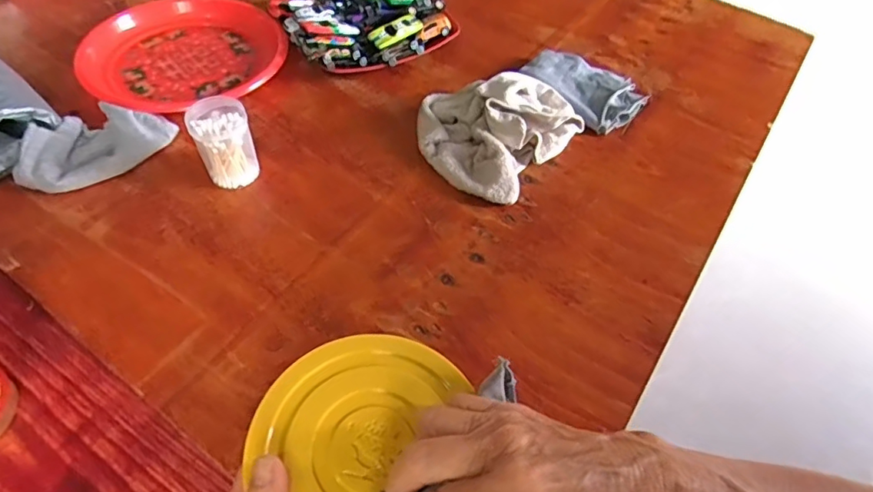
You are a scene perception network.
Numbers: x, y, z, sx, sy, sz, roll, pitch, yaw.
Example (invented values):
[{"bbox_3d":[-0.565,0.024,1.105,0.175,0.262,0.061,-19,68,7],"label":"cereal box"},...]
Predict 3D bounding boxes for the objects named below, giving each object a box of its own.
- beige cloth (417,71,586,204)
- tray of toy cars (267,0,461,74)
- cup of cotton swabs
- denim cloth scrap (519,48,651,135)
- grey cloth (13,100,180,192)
[{"bbox_3d":[0.068,-0.138,0.580,0.146,0.056,0.179,37,59,21],"label":"beige cloth"},{"bbox_3d":[-0.094,-0.294,0.682,0.199,0.049,0.199,-25,60,-21],"label":"tray of toy cars"},{"bbox_3d":[-0.206,-0.099,0.519,0.051,0.073,0.048,2,54,-3],"label":"cup of cotton swabs"},{"bbox_3d":[0.177,-0.192,0.647,0.089,0.025,0.138,-36,64,-26],"label":"denim cloth scrap"},{"bbox_3d":[-0.345,-0.104,0.538,0.148,0.033,0.081,-28,61,-22],"label":"grey cloth"}]

